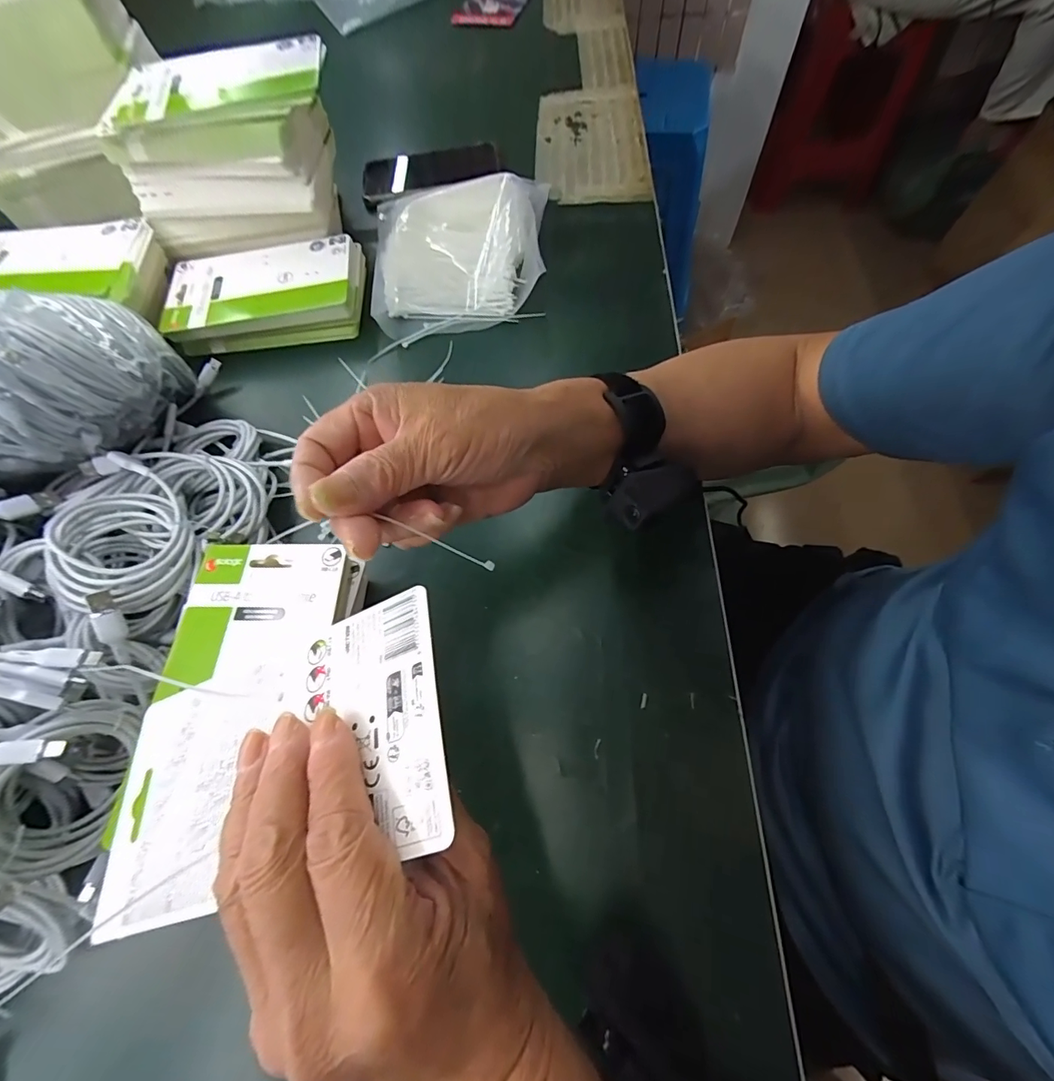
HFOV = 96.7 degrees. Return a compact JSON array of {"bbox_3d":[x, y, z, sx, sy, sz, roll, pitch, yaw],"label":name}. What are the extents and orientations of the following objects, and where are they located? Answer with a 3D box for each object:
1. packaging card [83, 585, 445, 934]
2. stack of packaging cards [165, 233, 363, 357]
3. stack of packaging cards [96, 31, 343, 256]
[{"bbox_3d":[-0.113,0.093,0.203,0.176,0.004,0.098,-24,55,14],"label":"packaging card"},{"bbox_3d":[-0.261,-0.247,0.474,0.186,0.040,0.104,-8,65,0],"label":"stack of packaging cards"},{"bbox_3d":[-0.286,-0.383,0.464,0.206,0.107,0.128,-6,65,1],"label":"stack of packaging cards"}]

